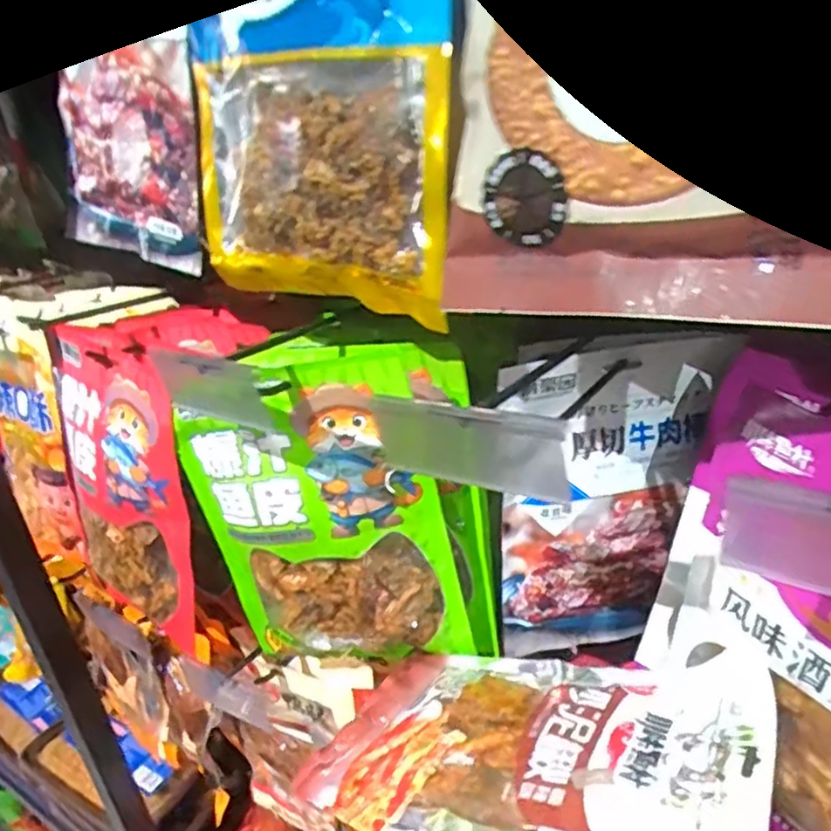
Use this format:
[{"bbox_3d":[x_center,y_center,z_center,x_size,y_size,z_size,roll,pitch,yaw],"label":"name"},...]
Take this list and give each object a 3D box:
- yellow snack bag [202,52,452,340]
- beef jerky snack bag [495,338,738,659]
[{"bbox_3d":[-0.062,-0.133,0.398,0.184,0.135,0.031,15,34,35],"label":"yellow snack bag"},{"bbox_3d":[0.147,0.068,0.514,0.163,0.256,0.023,-9,27,-7],"label":"beef jerky snack bag"}]

